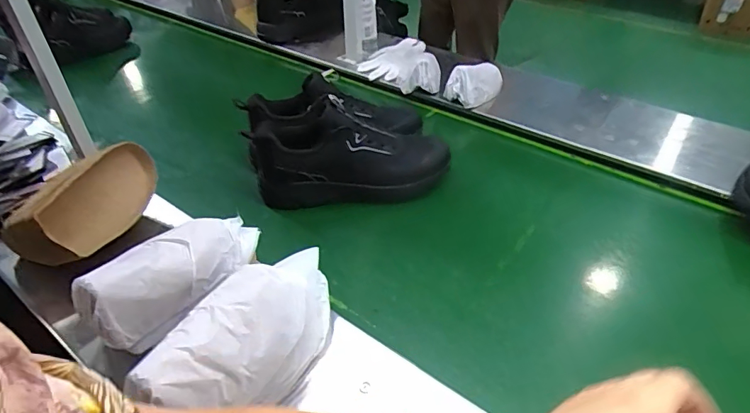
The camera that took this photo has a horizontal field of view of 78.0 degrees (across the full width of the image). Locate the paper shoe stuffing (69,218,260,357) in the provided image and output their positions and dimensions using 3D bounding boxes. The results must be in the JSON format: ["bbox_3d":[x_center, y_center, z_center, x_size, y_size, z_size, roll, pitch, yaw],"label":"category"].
[{"bbox_3d":[-0.233,0.070,0.561,0.081,0.104,0.228,31,50,31],"label":"paper shoe stuffing"}]

